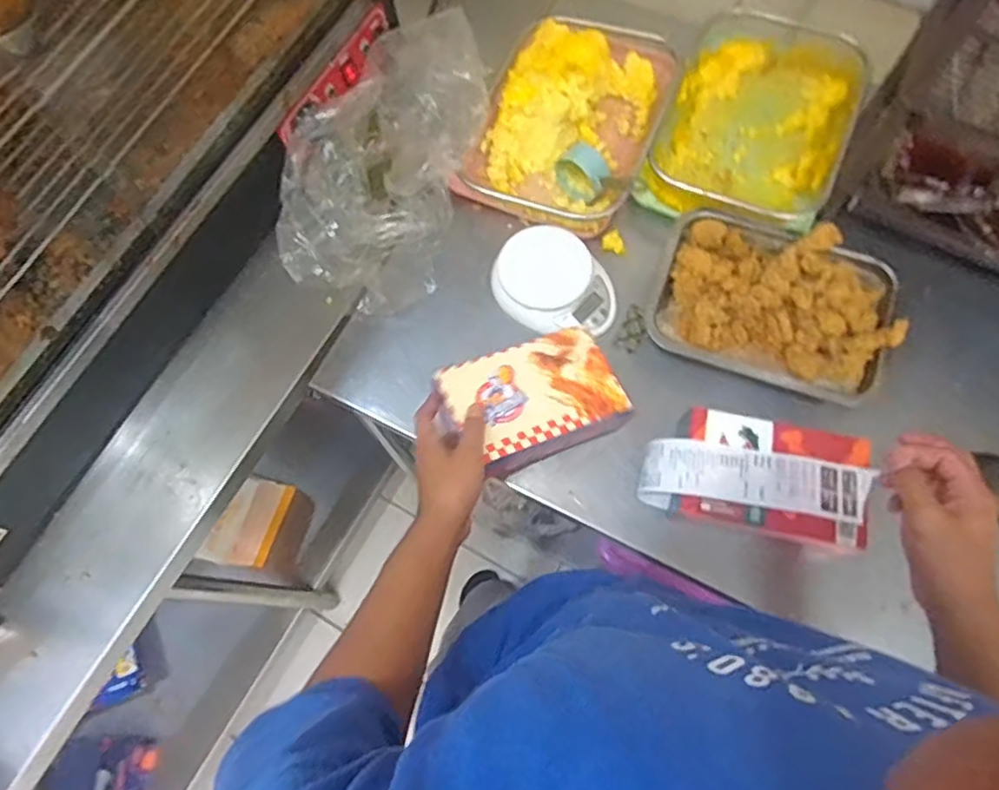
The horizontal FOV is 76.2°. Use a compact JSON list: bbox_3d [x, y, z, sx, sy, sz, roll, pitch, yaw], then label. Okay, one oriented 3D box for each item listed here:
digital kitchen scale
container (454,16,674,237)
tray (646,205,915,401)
[{"bbox_3d":[0.066,-0.130,0.749,0.153,0.039,0.114,34,76,13],"label":"digital kitchen scale"},{"bbox_3d":[0.089,-0.346,0.808,0.212,0.064,0.292,21,73,10],"label":"container"},{"bbox_3d":[0.305,-0.101,0.714,0.254,0.049,0.183,18,73,8],"label":"tray"}]

